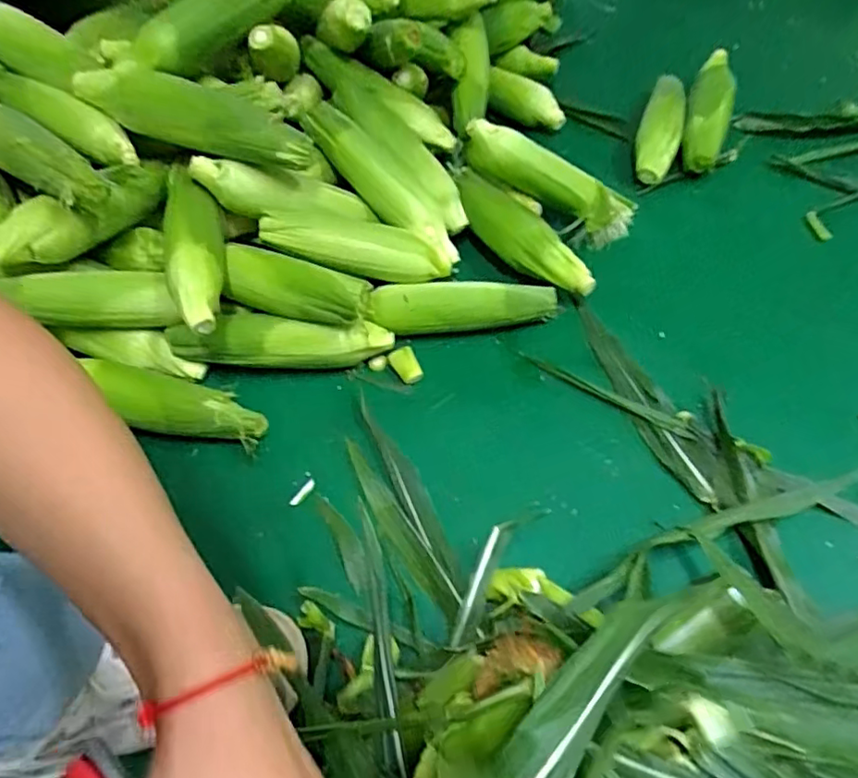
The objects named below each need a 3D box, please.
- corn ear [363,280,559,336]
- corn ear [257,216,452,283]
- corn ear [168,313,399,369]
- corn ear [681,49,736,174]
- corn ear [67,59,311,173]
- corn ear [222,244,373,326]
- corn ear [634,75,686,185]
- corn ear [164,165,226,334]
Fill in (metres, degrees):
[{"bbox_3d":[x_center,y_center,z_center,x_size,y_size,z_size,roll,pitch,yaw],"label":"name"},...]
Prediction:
[{"bbox_3d":[0.037,-0.089,0.626,0.198,0.053,0.040,-7,55,0],"label":"corn ear"},{"bbox_3d":[-0.074,-0.153,0.609,0.201,0.043,0.050,9,54,-9],"label":"corn ear"},{"bbox_3d":[-0.156,-0.046,0.610,0.227,0.061,0.050,3,55,6],"label":"corn ear"},{"bbox_3d":[0.392,-0.396,0.815,0.061,0.053,0.252,17,58,16],"label":"corn ear"},{"bbox_3d":[-0.229,-0.269,0.573,0.243,0.067,0.073,22,59,18],"label":"corn ear"},{"bbox_3d":[-0.140,-0.100,0.600,0.156,0.058,0.054,18,58,16],"label":"corn ear"},{"bbox_3d":[0.318,-0.358,0.800,0.056,0.039,0.192,15,57,14],"label":"corn ear"},{"bbox_3d":[-0.230,-0.143,0.561,0.062,0.049,0.196,-13,69,-5],"label":"corn ear"}]

